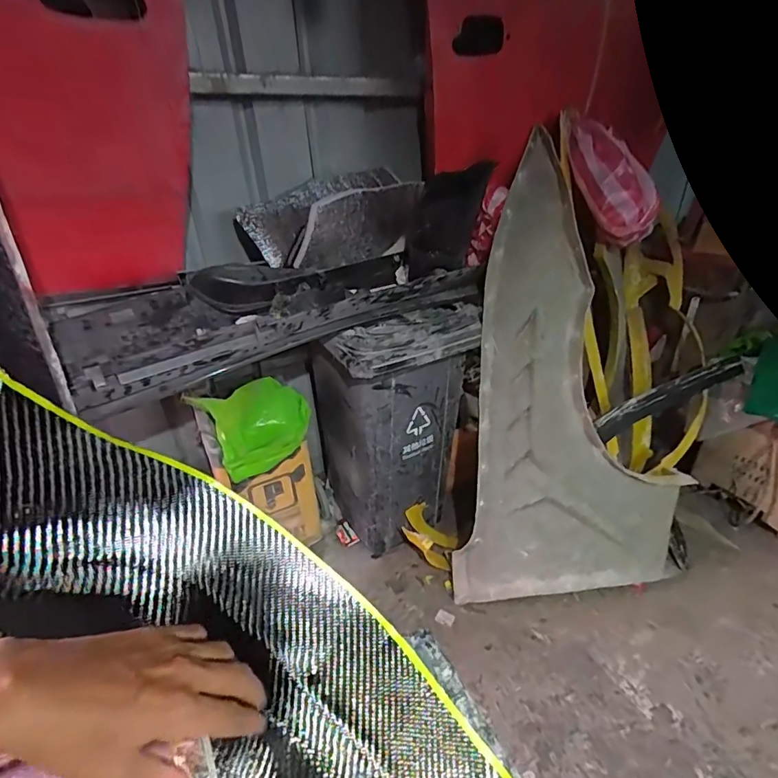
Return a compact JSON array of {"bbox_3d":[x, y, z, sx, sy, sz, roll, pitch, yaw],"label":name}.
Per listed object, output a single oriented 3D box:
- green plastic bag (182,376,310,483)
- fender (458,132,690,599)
[{"bbox_3d":[-0.387,0.105,1.329,0.295,0.202,0.221,-17,36,-24],"label":"green plastic bag"},{"bbox_3d":[0.497,-0.013,1.408,0.711,1.371,0.210,-12,11,-16],"label":"fender"}]

